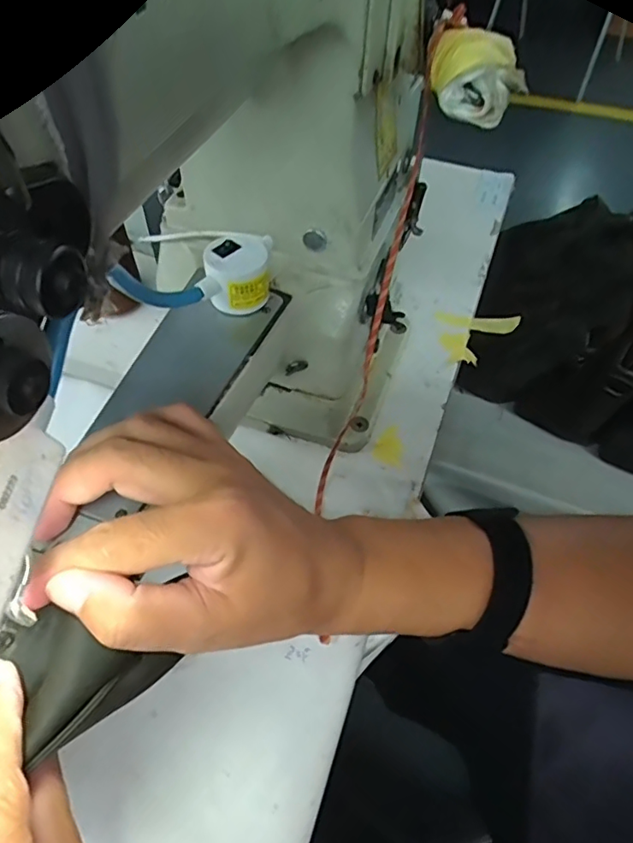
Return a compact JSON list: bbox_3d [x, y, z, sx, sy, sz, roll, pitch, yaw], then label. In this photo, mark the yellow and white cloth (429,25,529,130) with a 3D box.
[{"bbox_3d":[0.075,-0.164,0.258,0.041,0.029,0.044,9,55,6],"label":"yellow and white cloth"}]

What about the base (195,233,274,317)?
[{"bbox_3d":[-0.045,-0.087,0.327,0.034,0.034,0.047,9,55,6],"label":"base"}]

